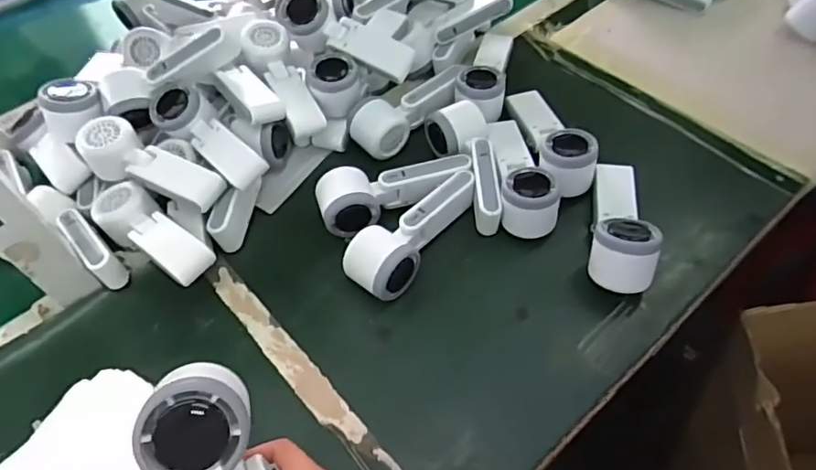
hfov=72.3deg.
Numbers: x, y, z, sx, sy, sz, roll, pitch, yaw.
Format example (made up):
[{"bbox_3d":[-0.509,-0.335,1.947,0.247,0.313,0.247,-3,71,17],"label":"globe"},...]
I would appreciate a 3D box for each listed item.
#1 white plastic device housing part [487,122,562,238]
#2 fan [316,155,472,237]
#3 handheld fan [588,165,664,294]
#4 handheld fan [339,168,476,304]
[{"bbox_3d":[0.123,-0.073,0.604,0.058,0.052,0.164,-3,55,0],"label":"white plastic device housing part"},{"bbox_3d":[-0.016,-0.053,0.601,0.163,0.046,0.064,-23,57,-13],"label":"fan"},{"bbox_3d":[0.211,-0.015,0.555,0.058,0.053,0.160,9,44,9],"label":"handheld fan"},{"bbox_3d":[0.005,-0.009,0.564,0.063,0.048,0.169,28,61,20],"label":"handheld fan"}]

